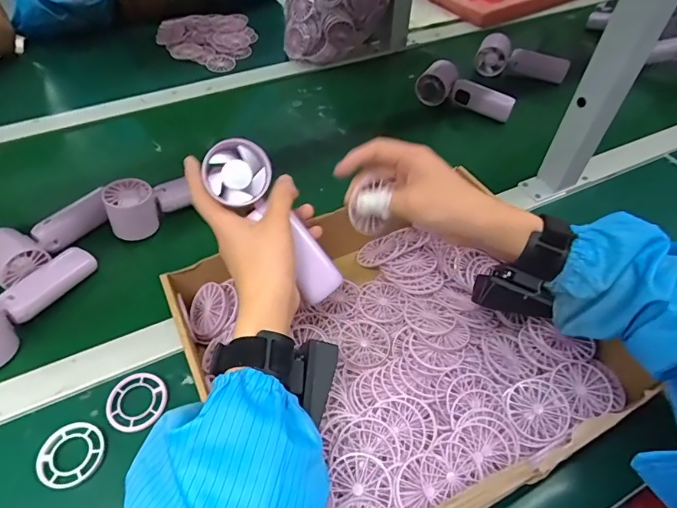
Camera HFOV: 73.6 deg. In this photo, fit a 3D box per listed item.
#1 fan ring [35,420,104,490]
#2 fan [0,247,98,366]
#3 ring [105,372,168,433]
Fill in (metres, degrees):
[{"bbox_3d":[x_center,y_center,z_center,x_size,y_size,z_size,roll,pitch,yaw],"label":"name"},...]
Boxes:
[{"bbox_3d":[-0.230,0.173,0.391,0.053,0.009,0.052,2,51,-2],"label":"fan ring"},{"bbox_3d":[-0.327,0.044,0.464,0.052,0.048,0.154,21,53,13],"label":"fan"},{"bbox_3d":[-0.187,0.136,0.419,0.053,0.004,0.053,2,51,-2],"label":"ring"}]

